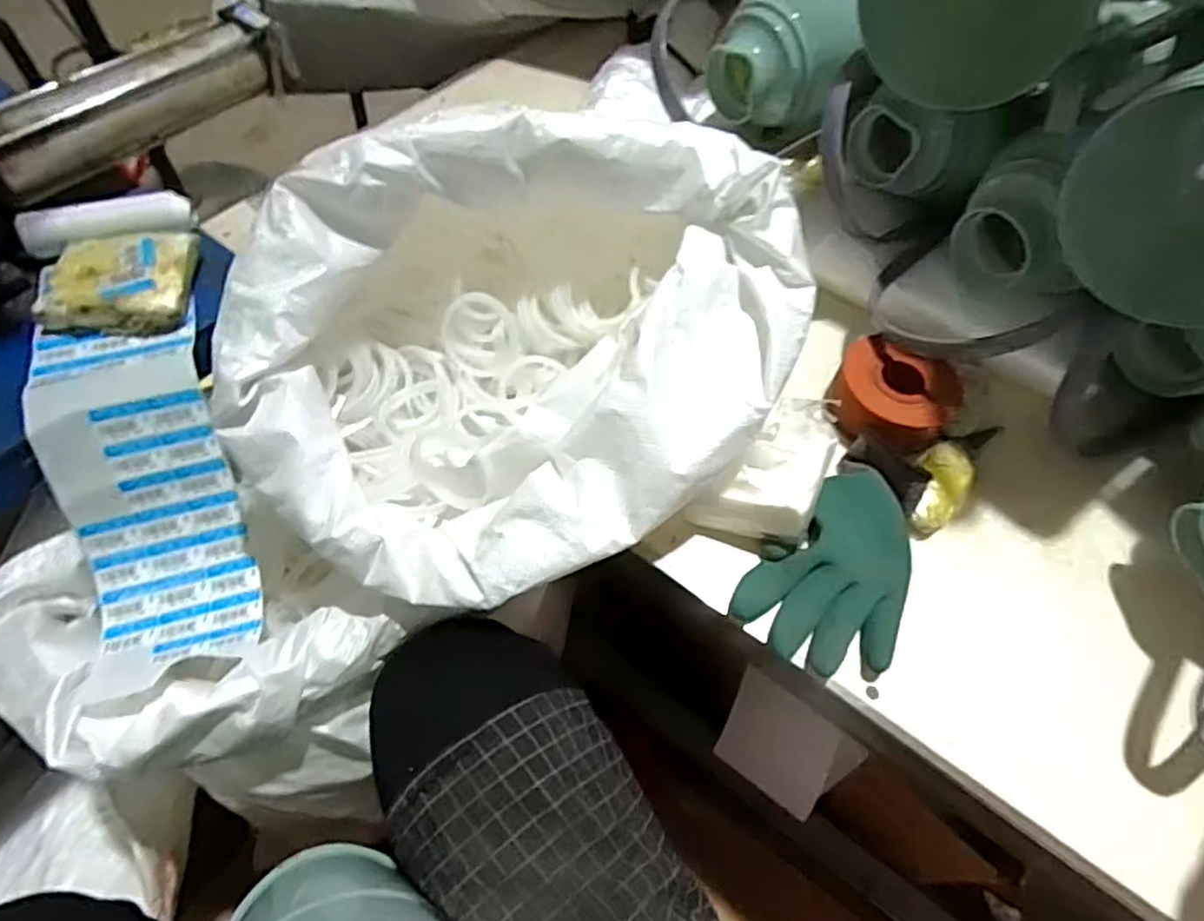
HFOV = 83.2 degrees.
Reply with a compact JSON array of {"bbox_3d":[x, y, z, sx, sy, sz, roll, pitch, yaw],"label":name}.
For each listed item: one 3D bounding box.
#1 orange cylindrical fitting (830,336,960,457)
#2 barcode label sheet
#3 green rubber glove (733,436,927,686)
[{"bbox_3d":[0.246,-0.050,0.581,0.096,0.045,0.100,2,58,-3],"label":"orange cylindrical fitting"},{"bbox_3d":[-0.338,0.022,0.506,0.115,0.049,0.269,-17,88,-14],"label":"barcode label sheet"},{"bbox_3d":[0.185,0.069,0.512,0.106,0.027,0.188,30,60,14],"label":"green rubber glove"}]

